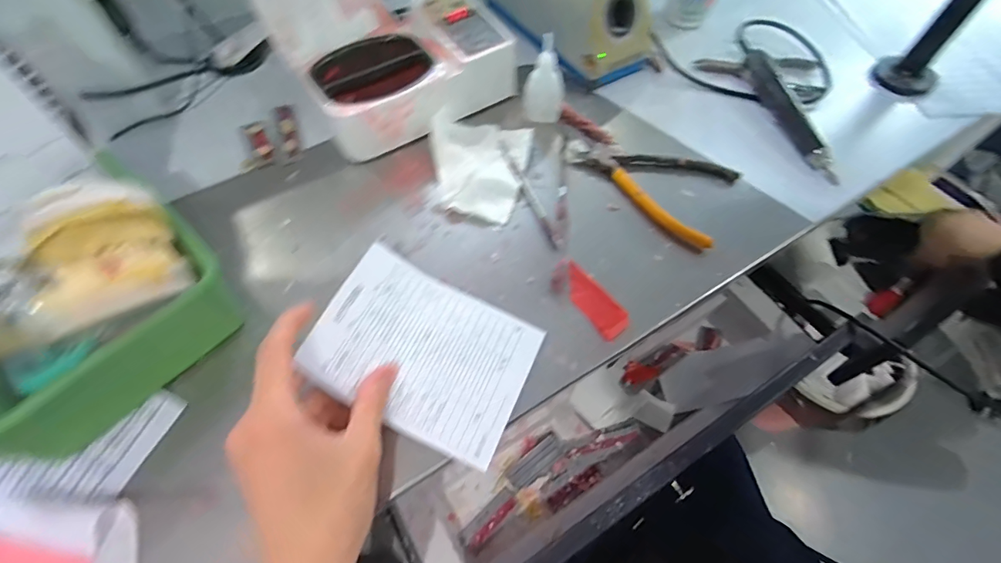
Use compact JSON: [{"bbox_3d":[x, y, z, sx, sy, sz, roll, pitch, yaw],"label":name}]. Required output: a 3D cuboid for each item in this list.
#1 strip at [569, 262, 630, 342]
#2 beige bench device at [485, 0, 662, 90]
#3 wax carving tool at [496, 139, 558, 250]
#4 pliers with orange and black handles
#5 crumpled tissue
[{"bbox_3d":[0.071,0.014,0.344,0.026,0.004,0.064,-35,65,-19],"label":"strip"},{"bbox_3d":[0.078,-0.324,0.491,0.106,0.100,0.214,-30,63,-16],"label":"beige bench device"},{"bbox_3d":[0.024,-0.082,0.396,0.009,0.005,0.135,-18,60,-10],"label":"wax carving tool"},{"bbox_3d":[0.140,-0.103,0.408,0.156,0.010,0.091,37,66,20],"label":"pliers with orange and black handles"},{"bbox_3d":[-0.024,-0.110,0.406,0.090,0.020,0.112,10,60,7],"label":"crumpled tissue"}]

